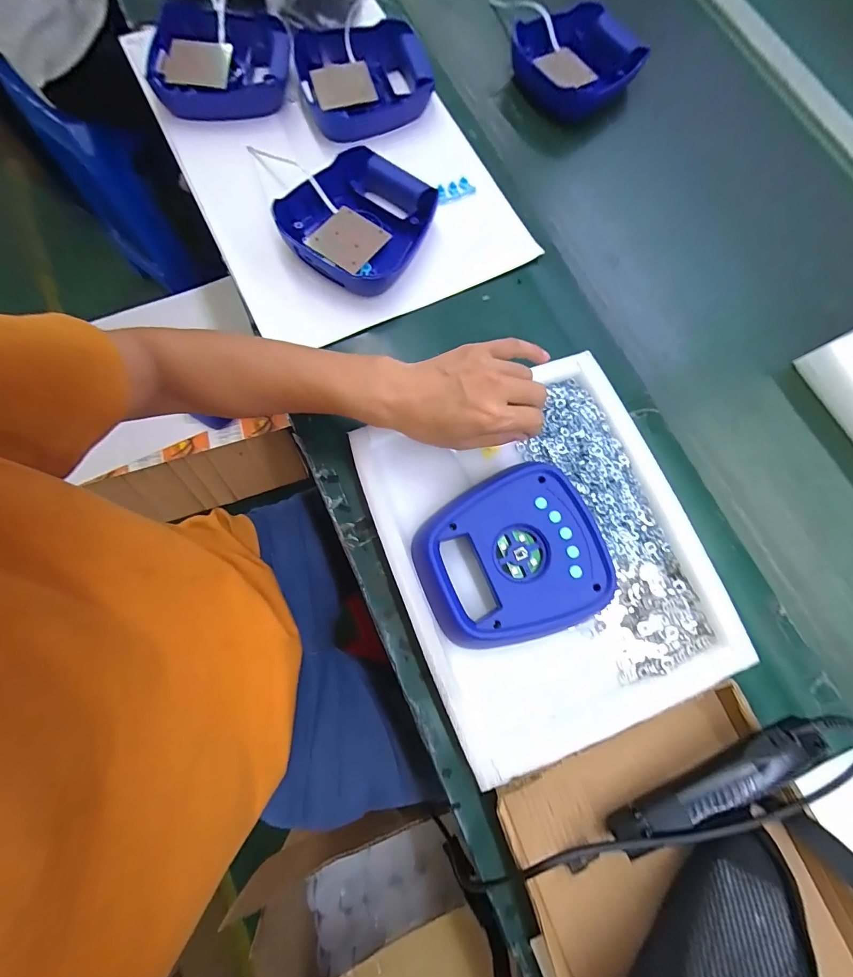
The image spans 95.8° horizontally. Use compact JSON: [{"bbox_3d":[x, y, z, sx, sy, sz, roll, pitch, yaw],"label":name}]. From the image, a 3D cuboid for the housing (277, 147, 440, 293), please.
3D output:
[{"bbox_3d":[-0.084,-0.339,0.494,0.165,0.045,0.176,30,78,6],"label":"housing"}]

